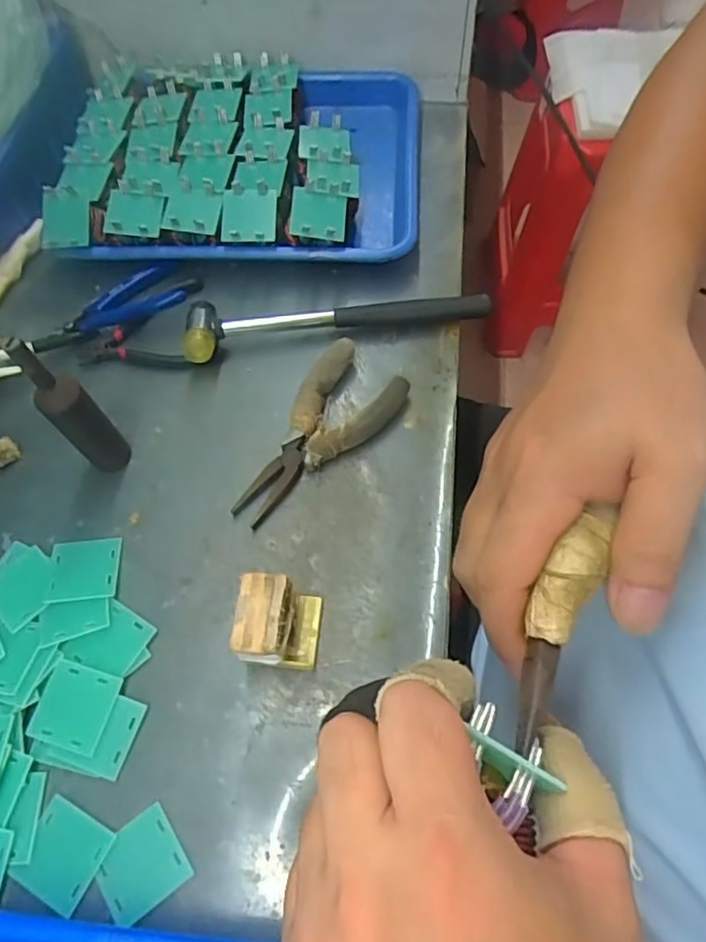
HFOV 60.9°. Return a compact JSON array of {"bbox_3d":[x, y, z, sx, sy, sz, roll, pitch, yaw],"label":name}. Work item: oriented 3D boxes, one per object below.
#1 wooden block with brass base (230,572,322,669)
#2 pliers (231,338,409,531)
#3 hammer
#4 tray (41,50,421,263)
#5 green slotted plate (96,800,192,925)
[{"bbox_3d":[-0.046,0.096,0.374,0.046,0.054,0.050,5,64,5],"label":"wooden block with brass base"},{"bbox_3d":[-0.029,-0.026,0.447,0.067,0.026,0.152,36,70,18],"label":"pliers"},{"bbox_3d":[-0.012,-0.126,0.492,0.251,0.033,0.060,-9,64,-2],"label":"hammer"},{"bbox_3d":[-0.099,-0.293,0.559,0.320,0.052,0.244,1,64,3],"label":"tray"},{"bbox_3d":[-0.122,0.225,0.343,0.045,0.004,0.044,-34,67,-14],"label":"green slotted plate"}]

